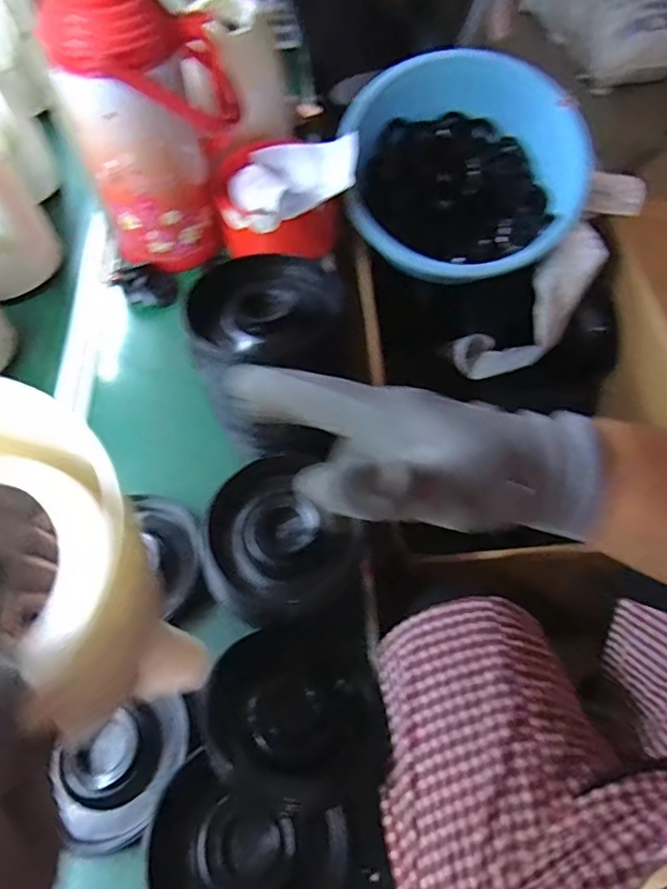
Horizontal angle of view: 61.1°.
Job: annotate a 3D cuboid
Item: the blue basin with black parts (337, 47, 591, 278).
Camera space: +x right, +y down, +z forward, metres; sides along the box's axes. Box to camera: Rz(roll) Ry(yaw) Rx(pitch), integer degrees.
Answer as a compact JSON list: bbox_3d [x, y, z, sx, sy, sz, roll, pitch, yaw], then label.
[{"bbox_3d":[0.201,-0.427,0.911,0.363,0.135,0.370,0,82,-2],"label":"blue basin with black parts"}]

